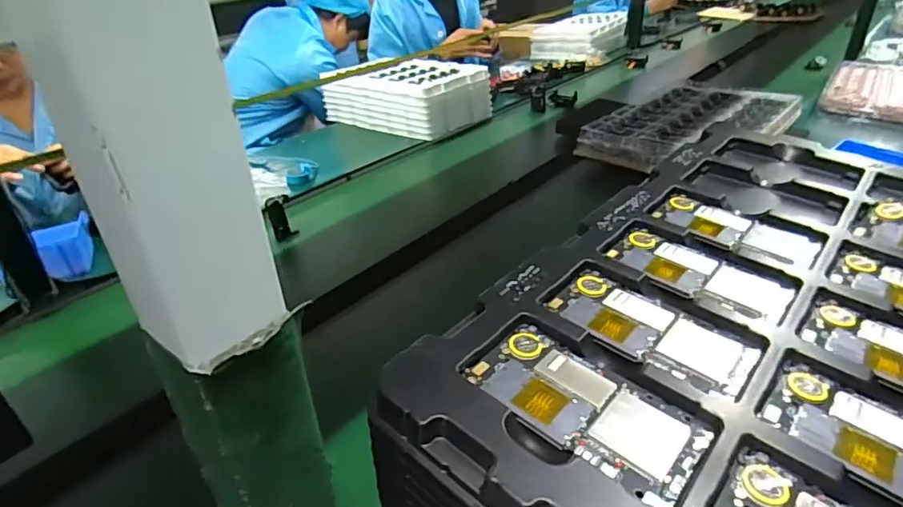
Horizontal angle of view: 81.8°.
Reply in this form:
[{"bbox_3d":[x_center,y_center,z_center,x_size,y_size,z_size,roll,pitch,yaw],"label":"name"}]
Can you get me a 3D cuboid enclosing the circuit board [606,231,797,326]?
[{"bbox_3d":[0.182,0.015,0.388,0.122,0.010,0.061,20,39,34],"label":"circuit board"}]

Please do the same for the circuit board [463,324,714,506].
[{"bbox_3d":[0.073,0.083,0.290,0.123,0.011,0.066,23,40,36],"label":"circuit board"}]

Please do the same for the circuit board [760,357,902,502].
[{"bbox_3d":[0.231,0.103,0.266,0.125,0.014,0.068,21,39,34],"label":"circuit board"}]

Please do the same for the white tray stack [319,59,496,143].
[{"bbox_3d":[-0.124,-0.421,1.381,0.421,0.125,0.239,22,40,35],"label":"white tray stack"}]

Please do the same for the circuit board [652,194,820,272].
[{"bbox_3d":[0.235,-0.020,0.436,0.124,0.008,0.059,24,41,37],"label":"circuit board"}]

